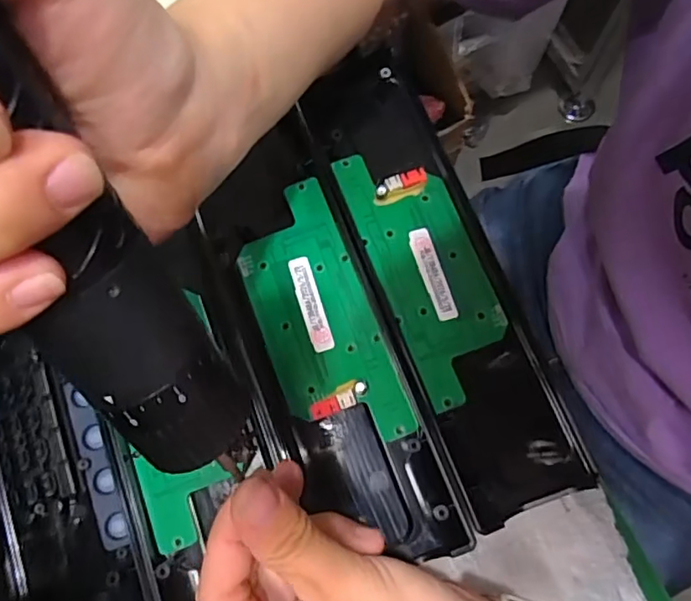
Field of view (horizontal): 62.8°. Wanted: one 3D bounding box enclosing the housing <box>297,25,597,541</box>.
[{"bbox_3d":[0.045,-0.020,0.289,0.065,0.018,0.246,-21,77,-4],"label":"housing"}]

